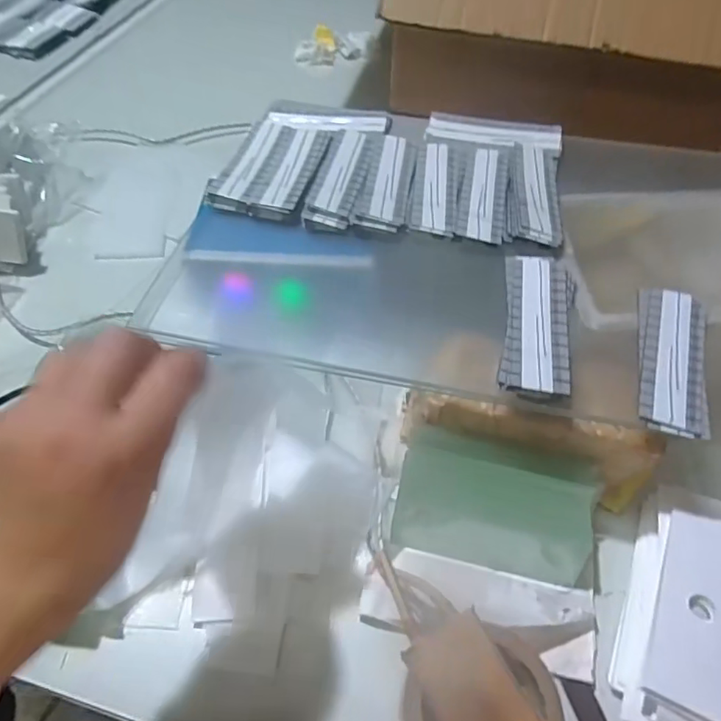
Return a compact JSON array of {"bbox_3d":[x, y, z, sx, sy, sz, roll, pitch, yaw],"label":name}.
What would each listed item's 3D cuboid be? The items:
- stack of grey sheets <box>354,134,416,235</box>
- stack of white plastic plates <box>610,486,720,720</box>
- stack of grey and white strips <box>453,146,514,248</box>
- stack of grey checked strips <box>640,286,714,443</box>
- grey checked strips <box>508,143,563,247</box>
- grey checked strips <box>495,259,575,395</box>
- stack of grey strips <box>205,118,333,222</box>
[{"bbox_3d":[0.026,-0.169,0.500,0.043,0.006,0.133,9,56,4],"label":"stack of grey sheets"},{"bbox_3d":[0.219,0.172,0.369,0.069,0.038,0.166,19,55,11],"label":"stack of white plastic plates"},{"bbox_3d":[0.114,-0.155,0.492,0.048,0.005,0.132,8,53,4],"label":"stack of grey and white strips"},{"bbox_3d":[0.226,-0.003,0.392,0.045,0.008,0.129,16,54,10],"label":"stack of grey checked strips"},{"bbox_3d":[0.160,-0.156,0.491,0.048,0.009,0.134,9,53,5],"label":"grey checked strips"},{"bbox_3d":[0.135,-0.031,0.402,0.053,0.008,0.131,11,53,6],"label":"grey checked strips"},{"bbox_3d":[-0.083,-0.186,0.516,0.083,0.013,0.131,11,53,6],"label":"stack of grey strips"}]

